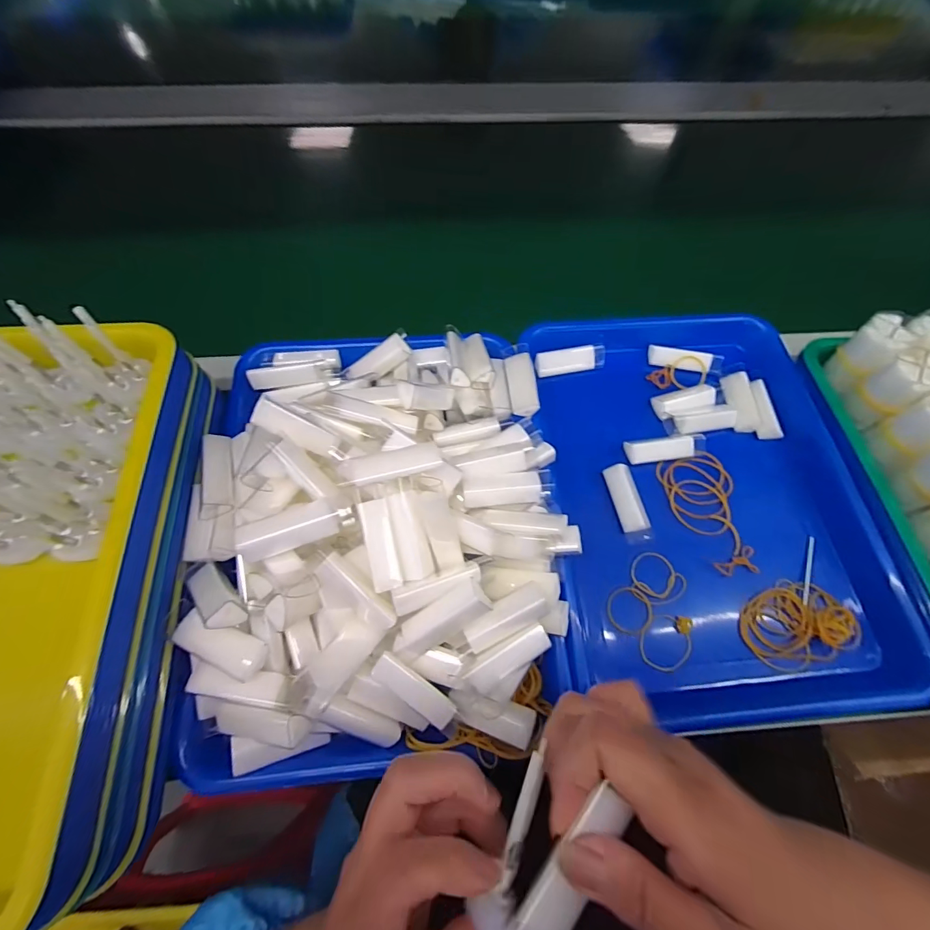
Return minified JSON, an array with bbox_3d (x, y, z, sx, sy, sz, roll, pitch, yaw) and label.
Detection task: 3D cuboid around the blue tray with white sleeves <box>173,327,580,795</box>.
[{"bbox_3d":[-0.059,0.028,0.302,0.254,0.083,0.319,-6,66,-4],"label":"blue tray with white sleeves"}]

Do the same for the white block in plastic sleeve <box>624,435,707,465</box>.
[{"bbox_3d":[0.173,-0.014,0.367,0.066,0.015,0.020,-6,66,-5],"label":"white block in plastic sleeve"}]

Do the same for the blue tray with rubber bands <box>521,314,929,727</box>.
[{"bbox_3d":[0.189,0.016,0.355,0.245,0.038,0.333,-2,65,-3],"label":"blue tray with rubber bands"}]

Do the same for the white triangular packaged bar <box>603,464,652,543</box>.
[{"bbox_3d":[0.134,0.030,0.348,0.022,0.011,0.063,-11,66,-7],"label":"white triangular packaged bar"}]

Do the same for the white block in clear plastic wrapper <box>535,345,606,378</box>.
[{"bbox_3d":[0.099,-0.098,0.402,0.066,0.016,0.020,-10,66,-6],"label":"white block in clear plastic wrapper"}]

